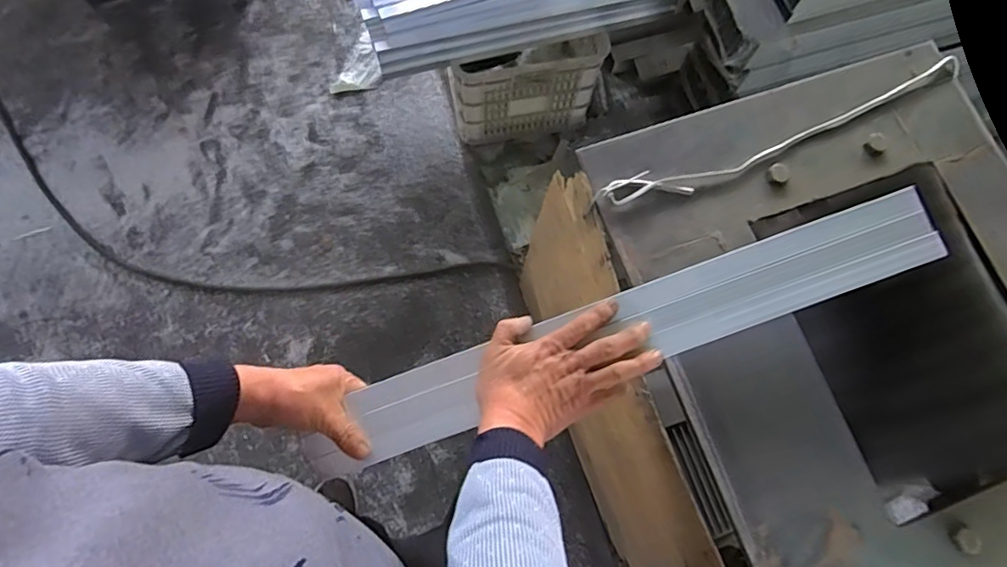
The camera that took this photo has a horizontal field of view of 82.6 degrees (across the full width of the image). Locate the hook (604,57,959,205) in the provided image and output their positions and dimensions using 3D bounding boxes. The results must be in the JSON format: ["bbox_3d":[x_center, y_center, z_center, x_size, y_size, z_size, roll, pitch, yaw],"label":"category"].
[{"bbox_3d":[0.360,-0.185,0.707,0.508,0.012,0.041,-21,76,-8],"label":"hook"}]

